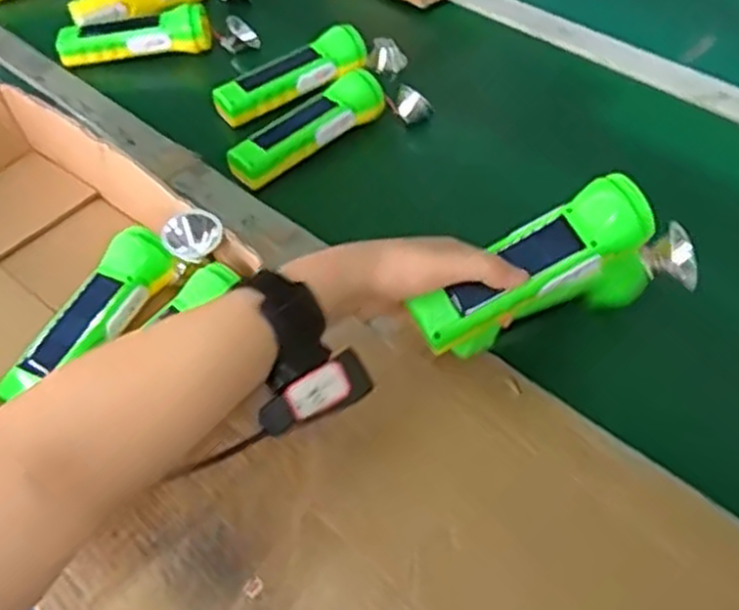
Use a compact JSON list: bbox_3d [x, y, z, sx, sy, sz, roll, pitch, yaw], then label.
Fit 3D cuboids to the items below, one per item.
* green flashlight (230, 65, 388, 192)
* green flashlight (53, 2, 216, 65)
[{"bbox_3d":[-0.058,-0.166,0.741,0.166,0.051,0.042,-35,57,-25],"label":"green flashlight"},{"bbox_3d":[-0.263,-0.304,0.862,0.165,0.046,0.044,-10,49,-6],"label":"green flashlight"}]

